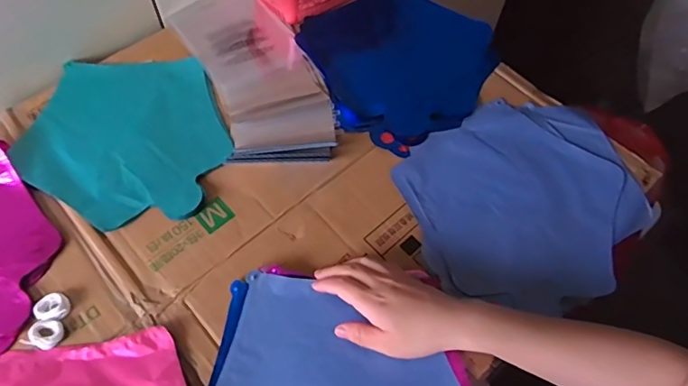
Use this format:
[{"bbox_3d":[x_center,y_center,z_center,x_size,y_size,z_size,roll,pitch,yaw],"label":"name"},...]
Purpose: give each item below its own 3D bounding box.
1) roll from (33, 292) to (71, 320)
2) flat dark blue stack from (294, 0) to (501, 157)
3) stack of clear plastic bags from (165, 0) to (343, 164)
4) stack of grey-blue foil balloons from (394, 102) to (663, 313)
[{"bbox_3d":[-0.269,0.105,0.467,0.027,0.010,0.024,-6,60,-6],"label":"roll"},{"bbox_3d":[0.073,-0.176,0.643,0.241,0.010,0.232,-33,67,-19],"label":"flat dark blue stack"},{"bbox_3d":[-0.116,-0.164,0.636,0.138,0.018,0.336,-21,63,-14],"label":"stack of clear plastic bags"},{"bbox_3d":[0.202,0.006,0.559,0.271,0.021,0.226,-29,65,-18],"label":"stack of grey-blue foil balloons"}]

